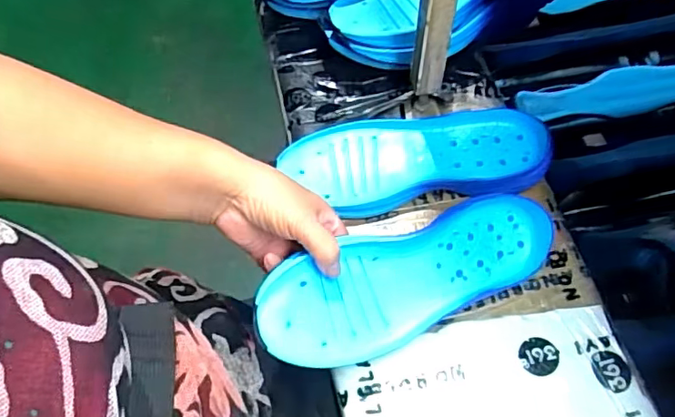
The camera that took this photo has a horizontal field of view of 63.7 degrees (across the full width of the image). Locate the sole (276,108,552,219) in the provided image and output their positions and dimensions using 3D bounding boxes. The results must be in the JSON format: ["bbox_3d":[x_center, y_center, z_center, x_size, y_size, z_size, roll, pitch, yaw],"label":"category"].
[{"bbox_3d":[0.076,-0.050,0.529,0.249,0.034,0.094,-3,62,-3],"label":"sole"}]

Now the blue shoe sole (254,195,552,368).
[{"bbox_3d":[0.065,0.058,0.448,0.268,0.021,0.092,-16,93,-20],"label":"blue shoe sole"}]

